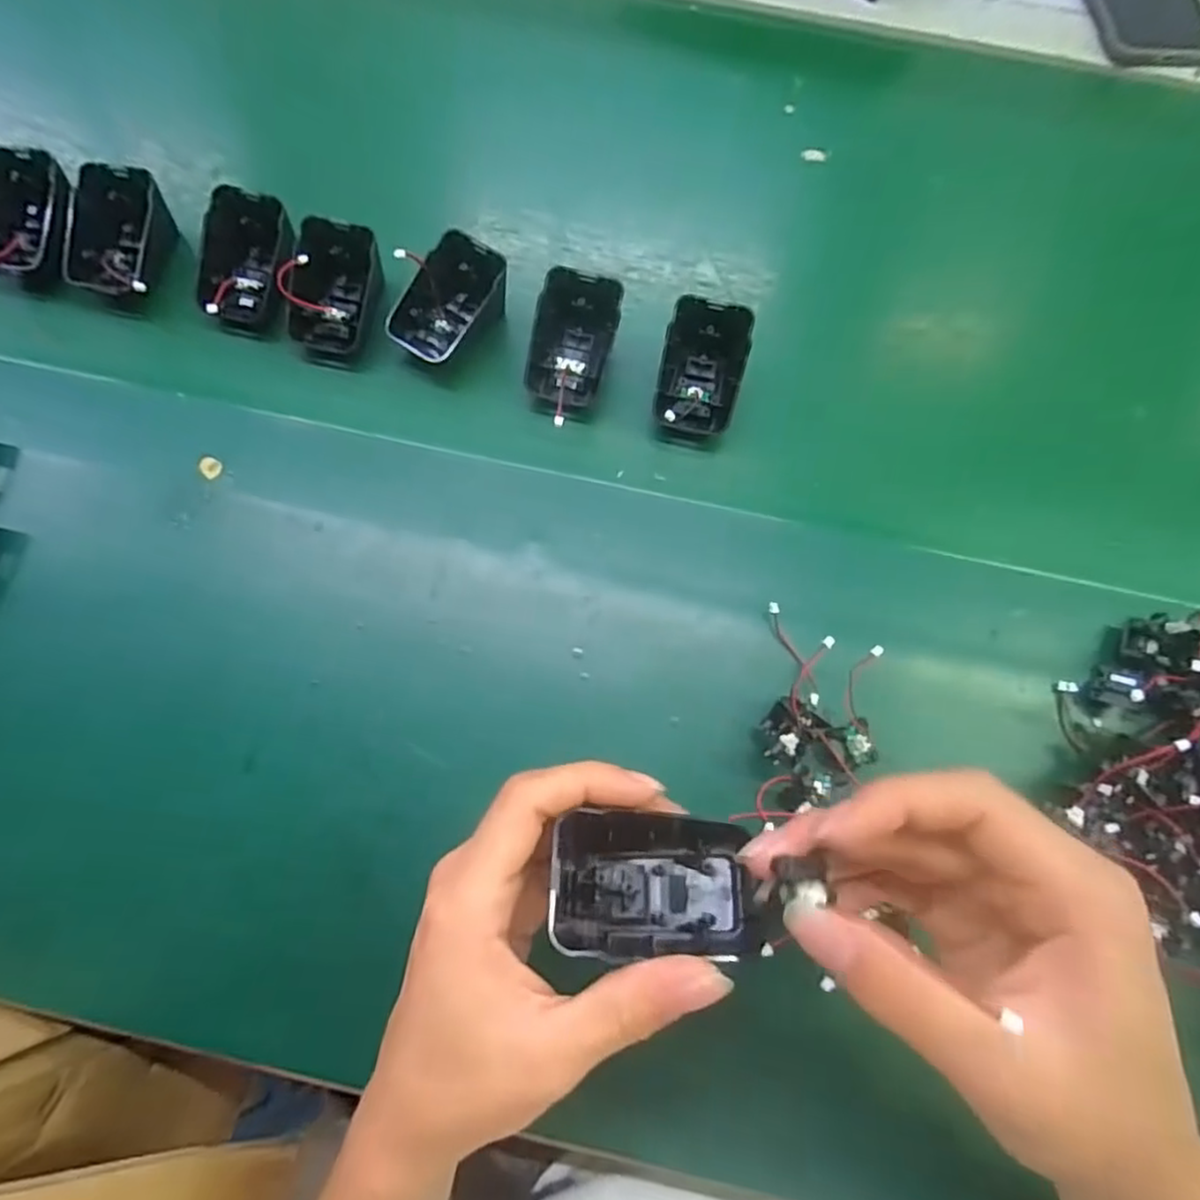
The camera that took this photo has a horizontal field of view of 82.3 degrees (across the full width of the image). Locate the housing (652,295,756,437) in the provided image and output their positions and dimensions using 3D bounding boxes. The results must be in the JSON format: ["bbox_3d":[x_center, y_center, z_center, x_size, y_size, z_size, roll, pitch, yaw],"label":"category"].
[{"bbox_3d":[0.055,-0.126,0.379,0.044,0.026,0.069,9,99,1],"label":"housing"}]

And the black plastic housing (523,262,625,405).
[{"bbox_3d":[-0.015,-0.141,0.382,0.047,0.042,0.064,11,78,4],"label":"black plastic housing"}]

